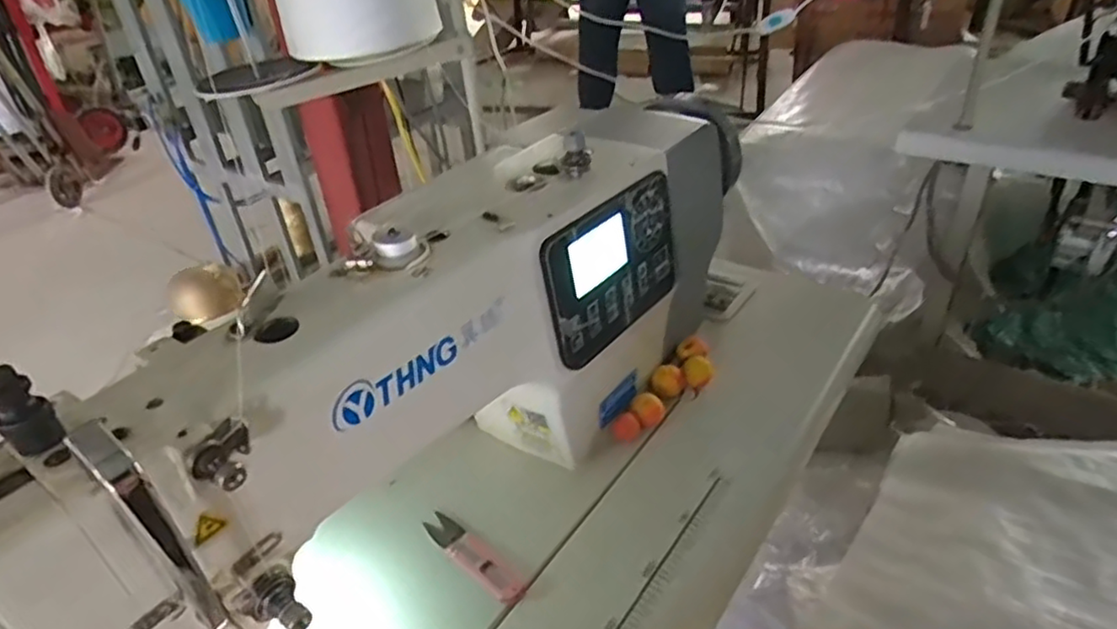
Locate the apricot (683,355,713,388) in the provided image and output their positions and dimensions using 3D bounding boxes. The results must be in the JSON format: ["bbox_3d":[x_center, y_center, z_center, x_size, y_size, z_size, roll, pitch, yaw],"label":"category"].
[{"bbox_3d":[0.129,0.052,0.620,0.026,0.023,0.021,2,35,9],"label":"apricot"}]

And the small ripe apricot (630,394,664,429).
[{"bbox_3d":[0.078,0.083,0.585,0.026,0.024,0.022,8,36,17],"label":"small ripe apricot"}]

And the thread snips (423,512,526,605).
[{"bbox_3d":[-0.063,0.177,0.491,0.023,0.010,0.103,-29,42,-31],"label":"thread snips"}]

